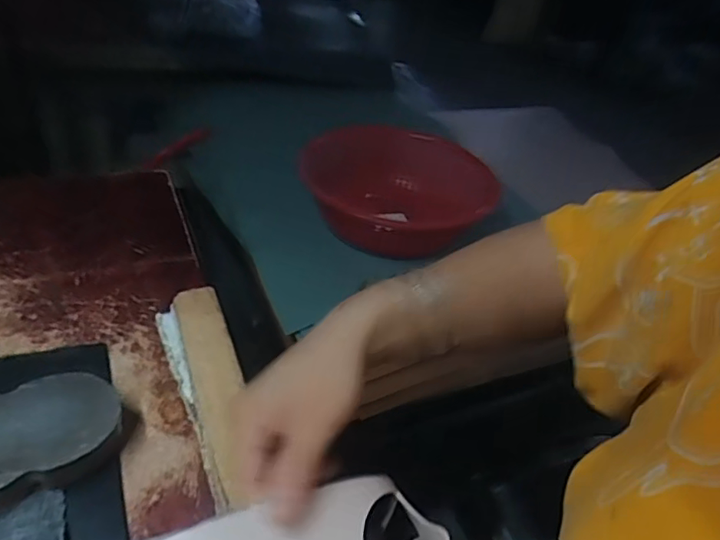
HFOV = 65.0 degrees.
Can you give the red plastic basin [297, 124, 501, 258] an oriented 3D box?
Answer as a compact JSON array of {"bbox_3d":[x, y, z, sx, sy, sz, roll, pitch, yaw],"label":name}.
[{"bbox_3d":[0.084,-0.148,1.053,0.402,0.130,0.361,-2,40,-16],"label":"red plastic basin"}]

